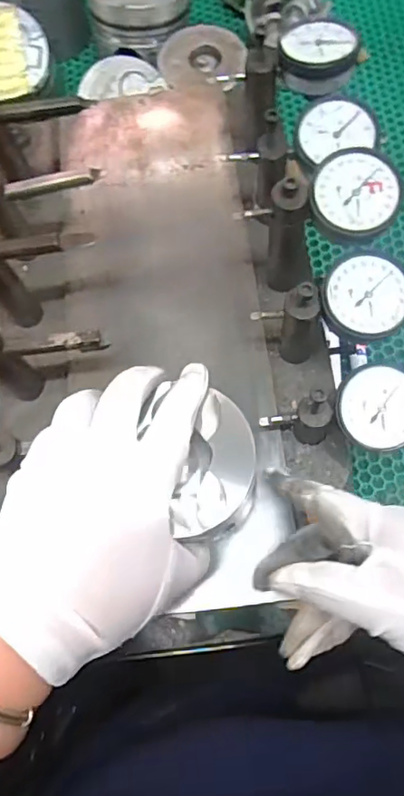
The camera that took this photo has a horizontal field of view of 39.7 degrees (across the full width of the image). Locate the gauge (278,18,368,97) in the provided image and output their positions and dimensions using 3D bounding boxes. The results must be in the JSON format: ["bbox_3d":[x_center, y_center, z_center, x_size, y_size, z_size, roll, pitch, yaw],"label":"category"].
[{"bbox_3d":[0.082,-0.239,0.392,0.054,0.026,0.054,-4,65,8],"label":"gauge"}]

